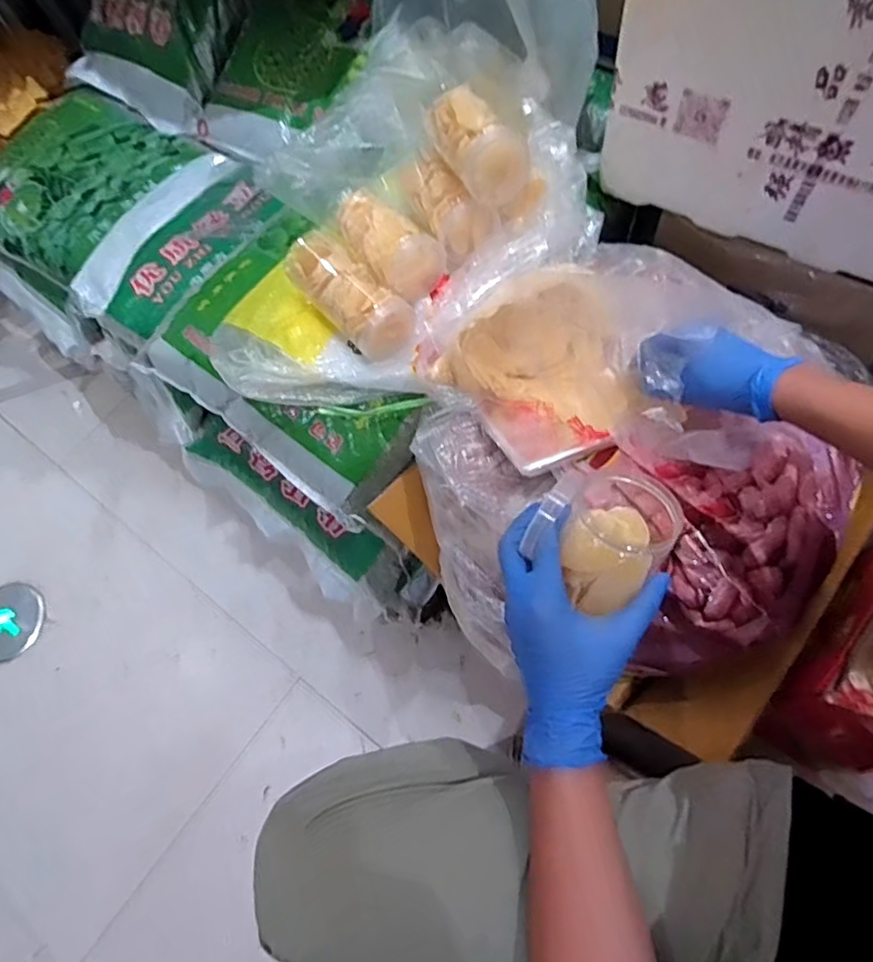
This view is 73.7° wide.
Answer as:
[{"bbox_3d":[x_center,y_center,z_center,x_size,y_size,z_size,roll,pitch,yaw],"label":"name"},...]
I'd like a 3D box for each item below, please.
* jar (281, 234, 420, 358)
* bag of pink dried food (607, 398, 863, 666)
[{"bbox_3d":[-0.105,-0.221,0.683,0.169,0.064,0.070,45,76,4],"label":"jar"},{"bbox_3d":[0.288,0.056,0.570,0.240,0.127,0.216,-6,68,5],"label":"bag of pink dried food"}]

